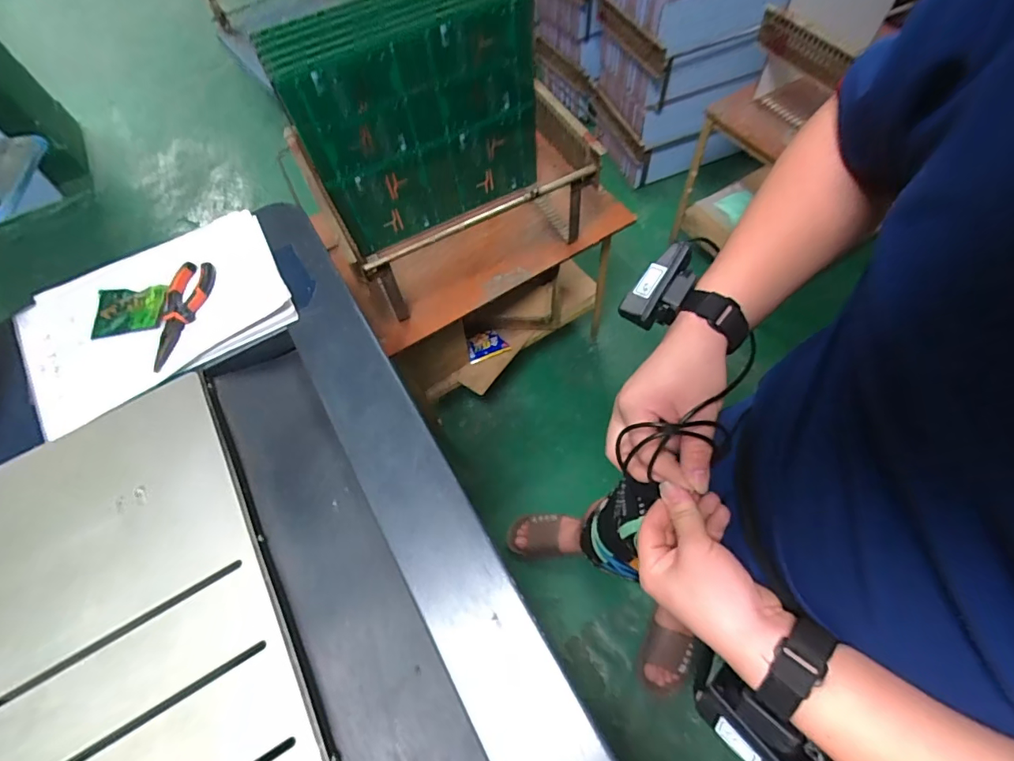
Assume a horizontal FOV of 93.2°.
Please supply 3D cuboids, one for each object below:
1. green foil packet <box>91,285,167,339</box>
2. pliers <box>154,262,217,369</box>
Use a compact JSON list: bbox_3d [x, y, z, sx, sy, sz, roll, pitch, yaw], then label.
[{"bbox_3d":[-0.474,-0.091,0.602,0.090,0.017,0.072,-7,61,-1],"label":"green foil packet"},{"bbox_3d":[-0.401,-0.083,0.595,0.050,0.016,0.152,-5,61,0],"label":"pliers"}]

